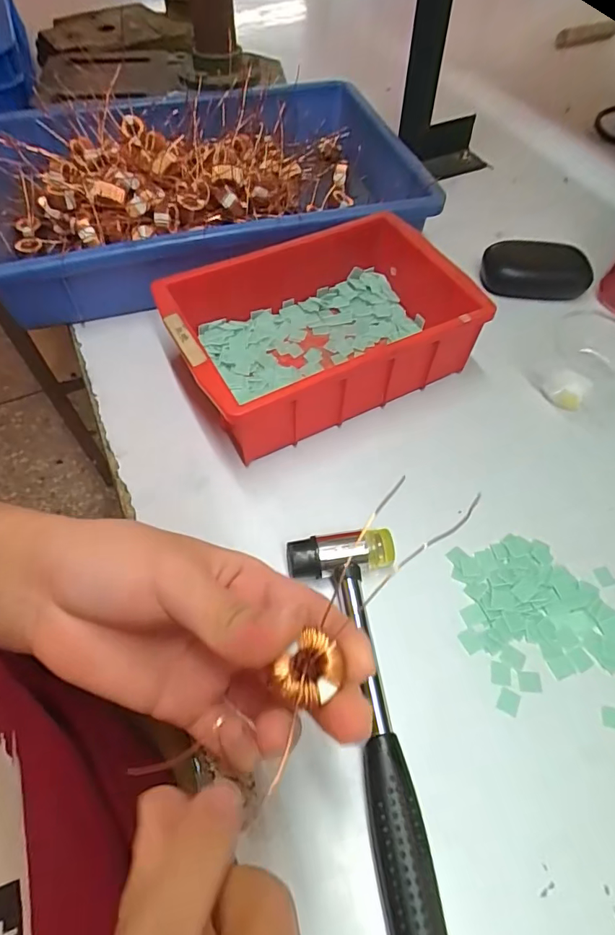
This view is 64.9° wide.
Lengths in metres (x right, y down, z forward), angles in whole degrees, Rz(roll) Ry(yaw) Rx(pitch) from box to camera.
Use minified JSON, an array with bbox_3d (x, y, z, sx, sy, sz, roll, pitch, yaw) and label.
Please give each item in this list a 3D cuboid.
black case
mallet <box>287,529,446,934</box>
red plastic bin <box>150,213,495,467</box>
[{"bbox_3d":[0.196,-0.170,0.414,0.085,0.025,0.044,4,57,4],"label":"black case"},{"bbox_3d":[0.030,0.141,0.224,0.056,0.021,0.232,-5,57,-2],"label":"mallet"},{"bbox_3d":[0.011,-0.097,0.343,0.195,0.063,0.126,-25,60,-14],"label":"red plastic bin"}]

